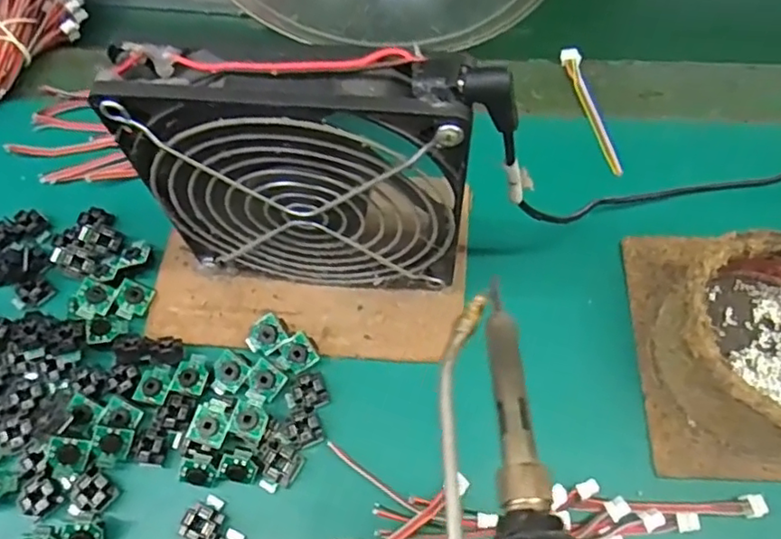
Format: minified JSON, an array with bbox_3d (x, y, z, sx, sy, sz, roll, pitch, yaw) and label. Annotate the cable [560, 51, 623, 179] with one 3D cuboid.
[{"bbox_3d":[0.108,-0.087,0.331,0.011,0.005,0.084,-8,62,-2],"label":"cable"}]

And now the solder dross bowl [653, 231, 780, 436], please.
[{"bbox_3d":[0.155,0.030,0.248,0.083,0.041,0.081,-1,62,2],"label":"solder dross bowl"}]

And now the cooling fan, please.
[{"bbox_3d":[-0.027,-0.029,0.236,0.125,0.127,0.024,5,62,5],"label":"cooling fan"}]

